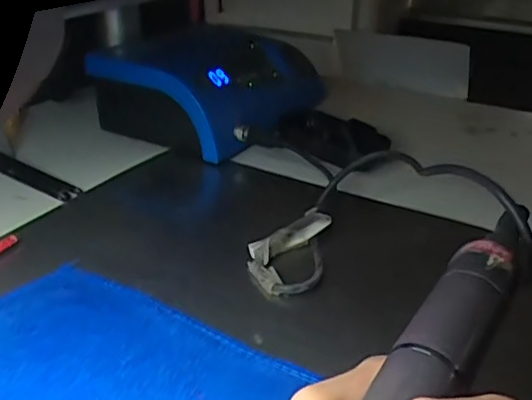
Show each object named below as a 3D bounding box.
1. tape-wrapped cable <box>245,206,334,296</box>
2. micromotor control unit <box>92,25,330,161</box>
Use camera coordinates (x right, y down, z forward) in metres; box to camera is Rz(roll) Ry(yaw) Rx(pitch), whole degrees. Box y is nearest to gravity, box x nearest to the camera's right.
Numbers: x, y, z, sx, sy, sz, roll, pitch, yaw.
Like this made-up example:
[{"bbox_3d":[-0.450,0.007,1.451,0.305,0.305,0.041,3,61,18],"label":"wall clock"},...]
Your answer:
[{"bbox_3d":[0.014,0.033,0.372,0.047,0.019,0.080,6,29,8],"label":"tape-wrapped cable"},{"bbox_3d":[-0.053,-0.121,0.588,0.180,0.086,0.203,14,31,22],"label":"micromotor control unit"}]

